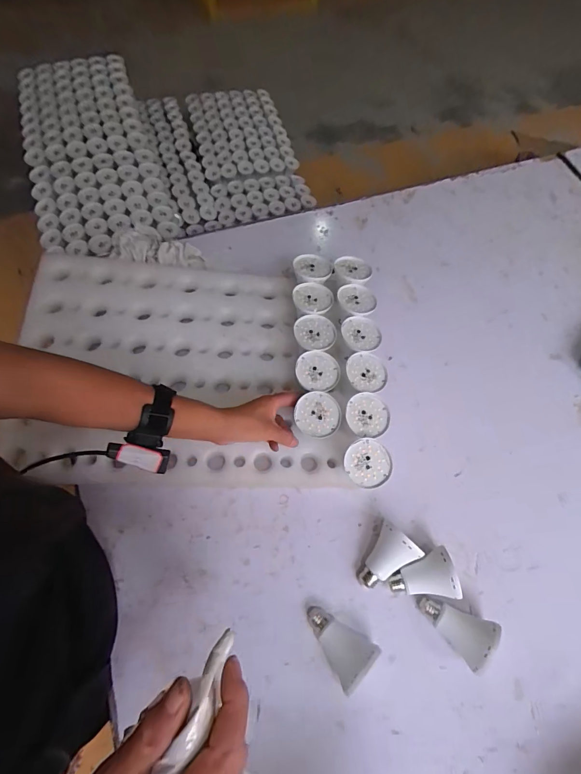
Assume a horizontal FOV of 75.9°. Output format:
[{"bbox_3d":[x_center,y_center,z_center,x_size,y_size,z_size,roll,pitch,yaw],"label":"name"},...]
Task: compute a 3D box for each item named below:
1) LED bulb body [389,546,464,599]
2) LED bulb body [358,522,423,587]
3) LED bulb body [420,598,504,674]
[{"bbox_3d":[0.173,0.253,0.496,0.082,0.056,0.062,-7,68,-6],"label":"LED bulb body"},{"bbox_3d":[0.131,0.237,0.508,0.061,0.056,0.086,39,71,13],"label":"LED bulb body"},{"bbox_3d":[0.213,0.310,0.480,0.081,0.057,0.057,31,69,10],"label":"LED bulb body"}]

